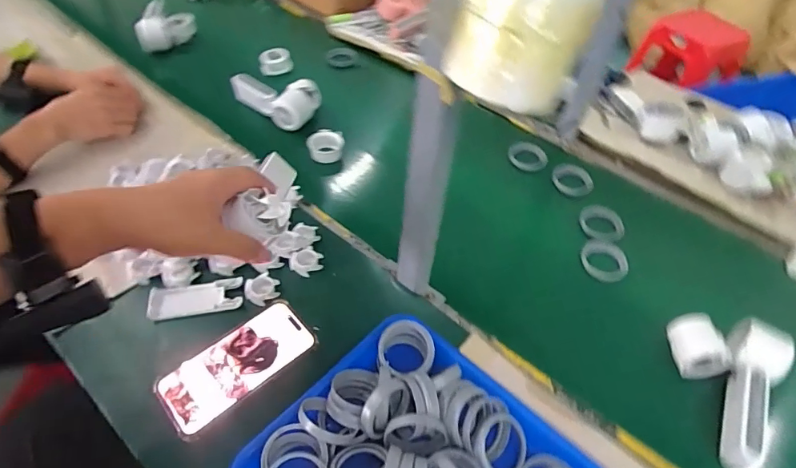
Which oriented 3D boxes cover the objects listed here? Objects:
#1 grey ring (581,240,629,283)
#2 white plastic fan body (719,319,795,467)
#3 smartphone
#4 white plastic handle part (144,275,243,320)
[{"bbox_3d":[0.287,0.033,0.650,0.062,0.009,0.062,0,49,0],"label":"grey ring"},{"bbox_3d":[0.378,0.172,0.498,0.055,0.044,0.175,25,64,15],"label":"white plastic fan body"},{"bbox_3d":[-0.171,0.140,0.507,0.157,0.016,0.077,-35,58,-27],"label":"smartphone"},{"bbox_3d":[-0.244,0.077,0.570,0.105,0.012,0.042,-8,50,-7],"label":"white plastic handle part"}]

